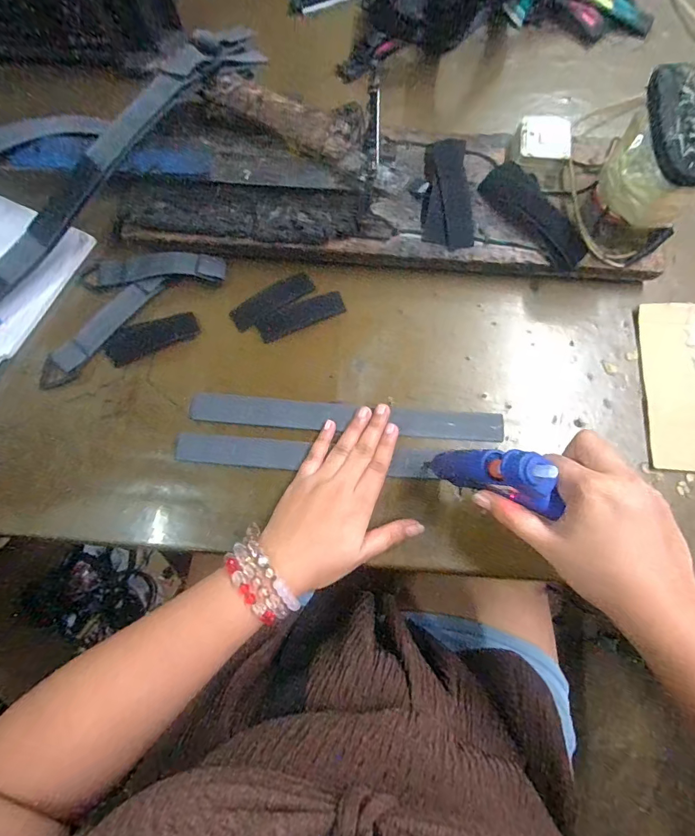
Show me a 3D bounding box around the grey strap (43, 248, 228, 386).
[{"bbox_3d":[-0.222,-0.119,0.397,0.196,0.022,0.085,-34,77,-7],"label":"grey strap"}]

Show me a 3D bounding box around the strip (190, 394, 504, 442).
[{"bbox_3d":[-0.003,-0.001,0.374,0.281,0.006,0.027,5,69,4],"label":"strip"}]

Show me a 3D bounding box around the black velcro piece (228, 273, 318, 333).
[{"bbox_3d":[-0.074,-0.115,0.398,0.084,0.004,0.025,-31,88,2],"label":"black velcro piece"}]

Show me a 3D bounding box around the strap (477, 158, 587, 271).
[{"bbox_3d":[0.171,-0.187,0.374,0.045,0.009,0.116,-30,76,-6],"label":"strap"}]

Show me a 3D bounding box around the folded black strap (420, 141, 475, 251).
[{"bbox_3d":[0.093,-0.215,0.390,0.046,0.013,0.119,-1,75,1],"label":"folded black strap"}]

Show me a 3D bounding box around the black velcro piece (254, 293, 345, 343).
[{"bbox_3d":[-0.046,-0.101,0.399,0.086,0.004,0.027,-23,88,-3],"label":"black velcro piece"}]

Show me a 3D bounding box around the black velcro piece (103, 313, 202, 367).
[{"bbox_3d":[-0.192,-0.081,0.403,0.090,0.005,0.035,-24,76,-5],"label":"black velcro piece"}]

